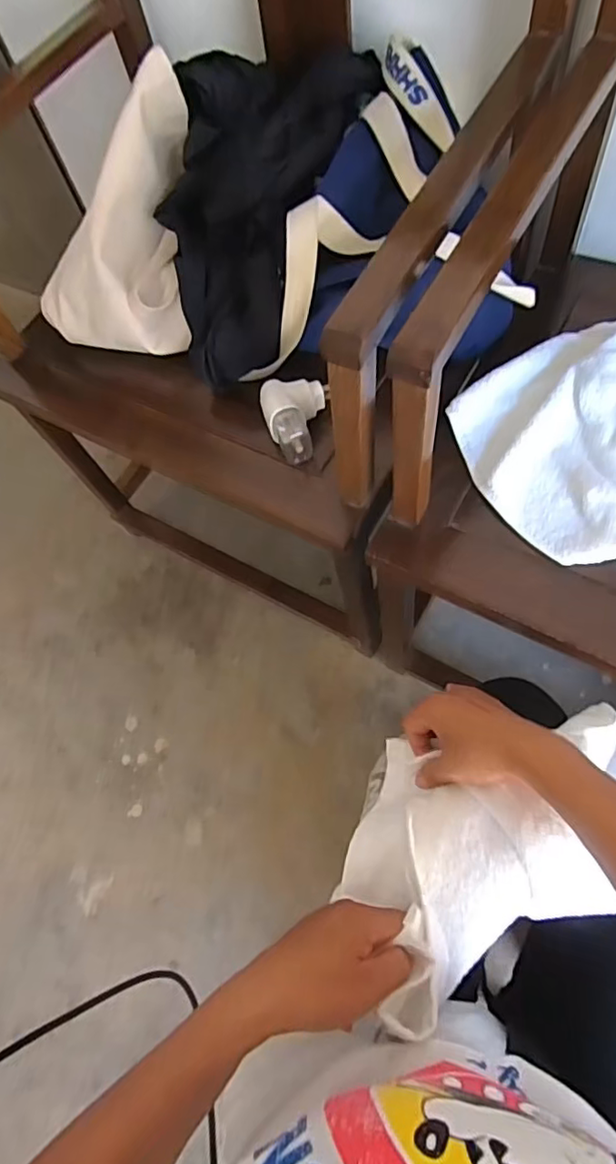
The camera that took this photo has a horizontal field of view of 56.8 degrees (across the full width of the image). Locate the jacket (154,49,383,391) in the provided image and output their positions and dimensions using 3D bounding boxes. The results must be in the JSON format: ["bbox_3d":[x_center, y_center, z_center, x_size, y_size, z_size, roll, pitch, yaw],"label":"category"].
[{"bbox_3d":[-0.070,-0.414,0.614,0.186,0.091,0.362,14,95,8],"label":"jacket"}]

